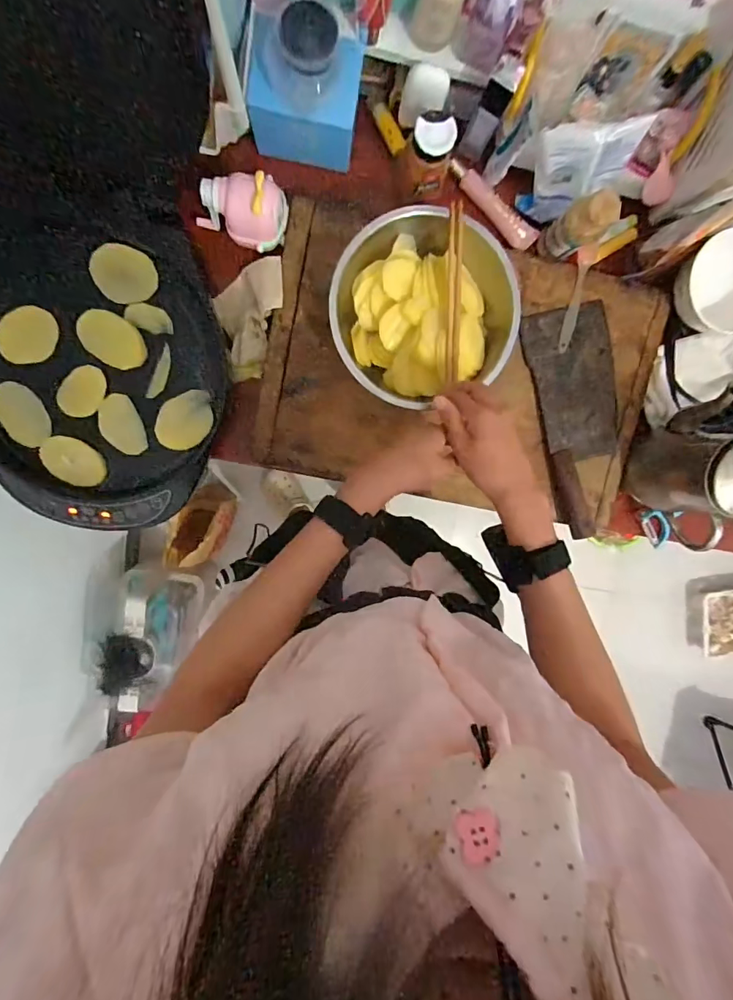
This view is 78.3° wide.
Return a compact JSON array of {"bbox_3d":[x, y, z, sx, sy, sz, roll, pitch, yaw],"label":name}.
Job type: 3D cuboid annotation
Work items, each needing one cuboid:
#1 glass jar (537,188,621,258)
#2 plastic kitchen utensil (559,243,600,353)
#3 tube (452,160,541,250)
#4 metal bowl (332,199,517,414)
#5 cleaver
[{"bbox_3d":[0.257,-0.333,0.556,0.040,0.118,0.042,-1,98,-5],"label":"glass jar"},{"bbox_3d":[0.276,-0.269,0.599,0.028,0.007,0.140,17,96,-8],"label":"plastic kitchen utensil"},{"bbox_3d":[0.166,-0.387,0.592,0.145,0.020,0.029,36,94,-9],"label":"tube"},{"bbox_3d":[0.065,-0.227,0.542,0.211,0.075,0.201,-1,98,-5],"label":"metal bowl"},{"bbox_3d":[0.300,-0.110,0.615,0.116,0.029,0.298,-16,100,-3],"label":"cleaver"}]

